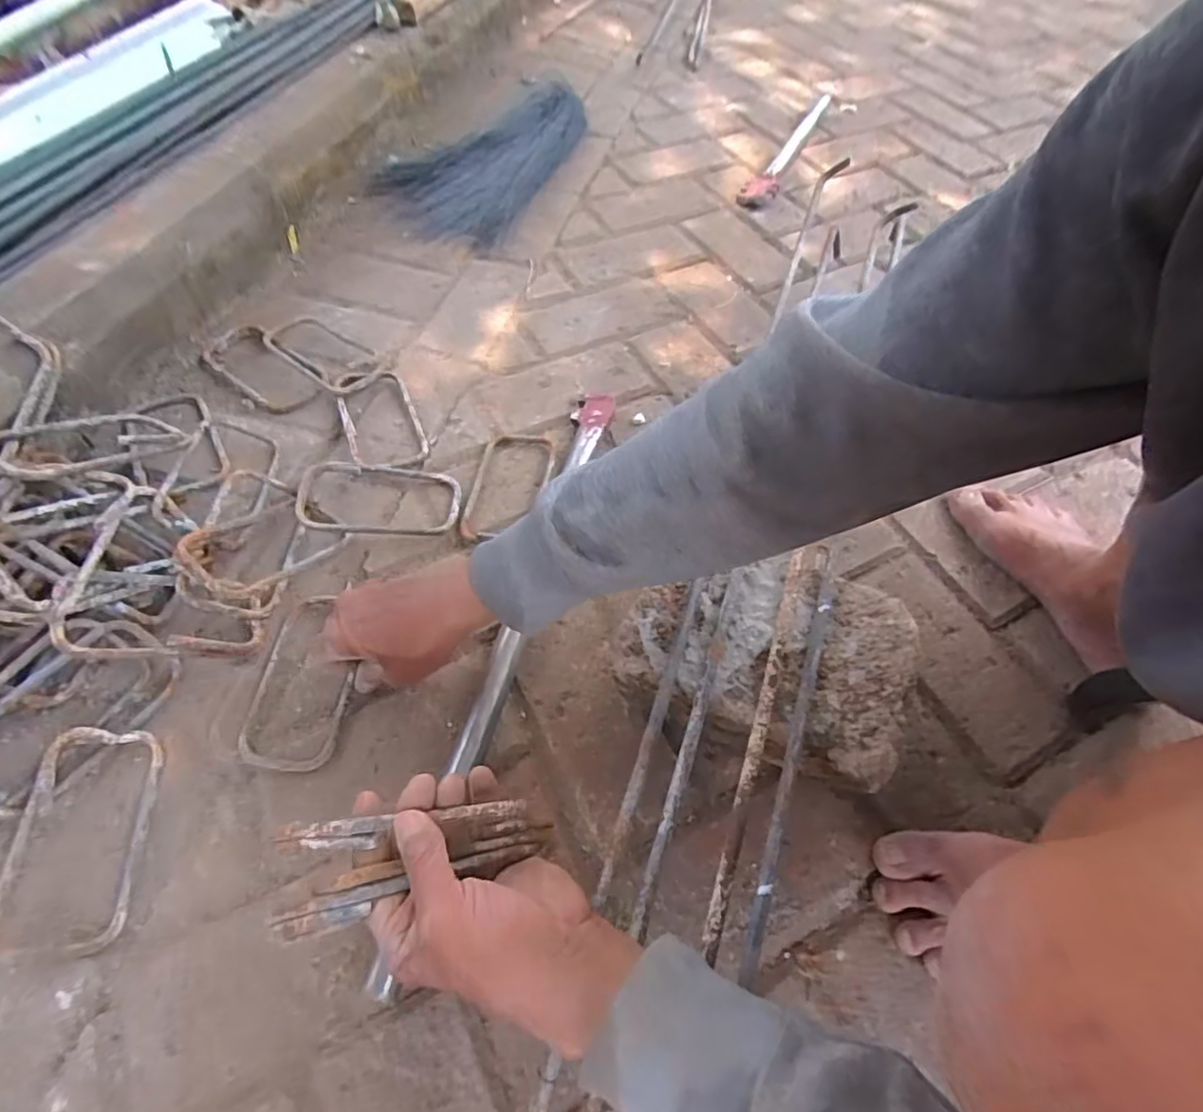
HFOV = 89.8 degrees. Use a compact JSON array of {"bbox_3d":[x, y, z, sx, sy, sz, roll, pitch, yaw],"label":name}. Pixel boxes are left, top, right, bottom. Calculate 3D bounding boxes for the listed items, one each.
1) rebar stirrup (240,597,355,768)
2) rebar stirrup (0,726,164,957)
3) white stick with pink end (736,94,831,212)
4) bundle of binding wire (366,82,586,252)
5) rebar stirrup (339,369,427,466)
[{"bbox_3d":[-0.243,0.101,0.499,0.079,0.015,0.146,7,58,1],"label":"rebar stirrup"},{"bbox_3d":[-0.368,0.197,0.428,0.078,0.010,0.146,5,62,-19],"label":"rebar stirrup"},{"bbox_3d":[0.339,-0.715,1.061,0.050,0.023,0.461,27,60,13],"label":"white stick with pink end"},{"bbox_3d":[-0.170,-0.649,0.976,0.219,0.029,0.477,19,59,9],"label":"bundle of binding wire"},{"bbox_3d":[-0.242,-0.150,0.658,0.077,0.014,0.138,-18,68,-25],"label":"rebar stirrup"}]

